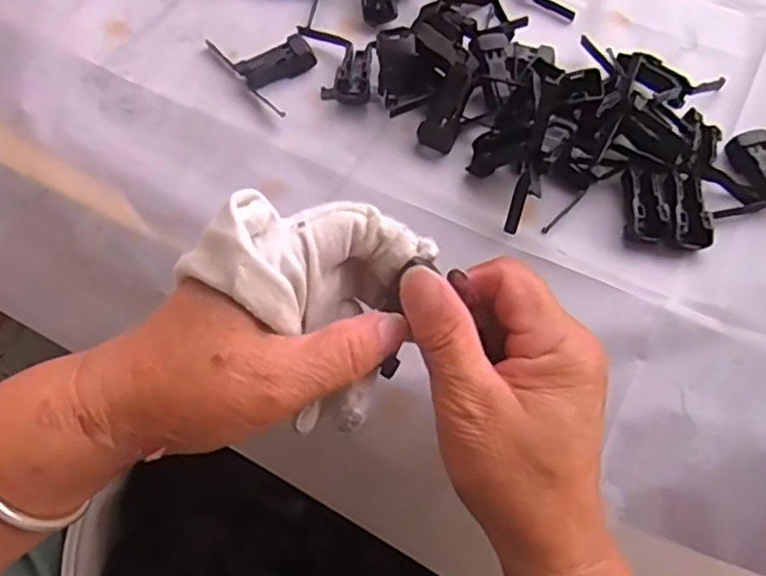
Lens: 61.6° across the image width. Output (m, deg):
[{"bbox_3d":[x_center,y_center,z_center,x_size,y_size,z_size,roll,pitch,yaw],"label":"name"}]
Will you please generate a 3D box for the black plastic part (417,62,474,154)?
[{"bbox_3d":[0.037,-0.103,0.369,0.019,0.009,0.048,26,108,13],"label":"black plastic part"}]

